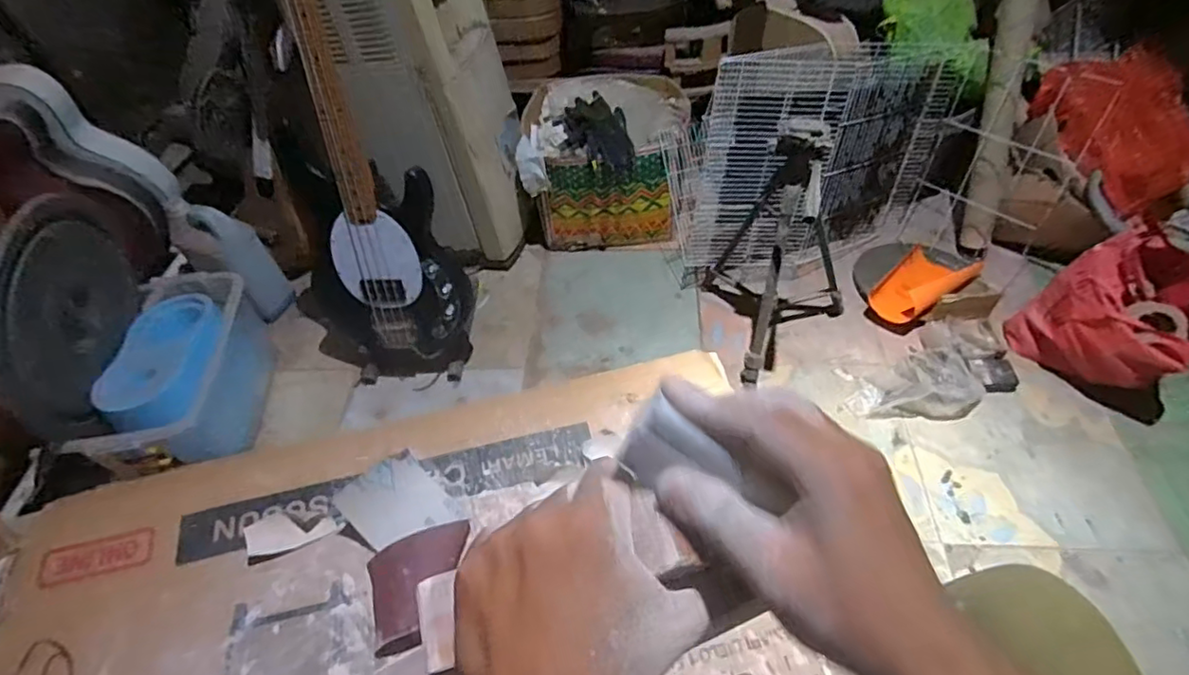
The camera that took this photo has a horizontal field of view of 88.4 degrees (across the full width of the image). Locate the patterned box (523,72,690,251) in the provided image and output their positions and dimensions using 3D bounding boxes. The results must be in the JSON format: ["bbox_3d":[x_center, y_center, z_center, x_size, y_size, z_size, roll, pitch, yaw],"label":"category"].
[{"bbox_3d":[0.037,-0.465,1.665,0.414,0.358,0.361,-1,51,3],"label":"patterned box"}]

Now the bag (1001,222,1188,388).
[{"bbox_3d":[1.031,-0.036,1.219,0.147,0.303,0.274,-30,55,-19],"label":"bag"}]

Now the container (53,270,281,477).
[{"bbox_3d":[-0.857,0.071,1.322,0.188,0.215,0.475,-7,51,-1],"label":"container"}]

